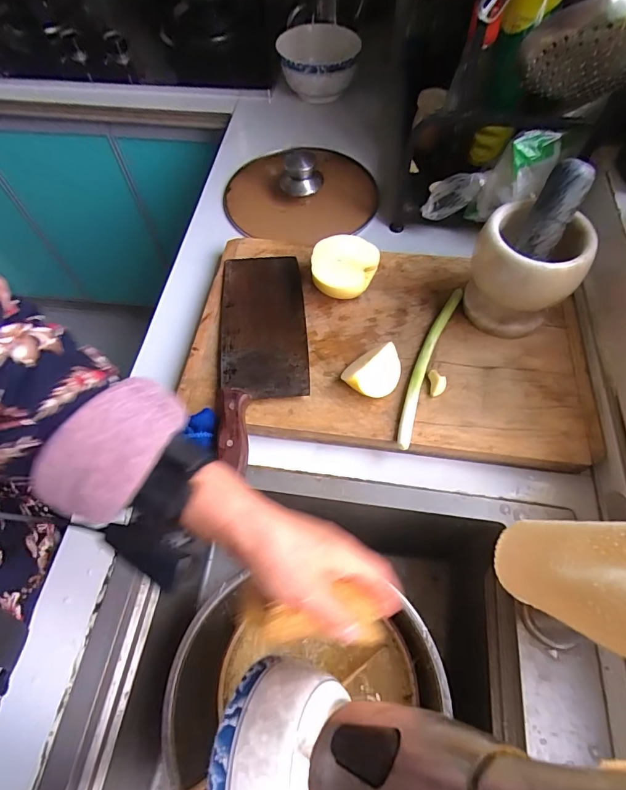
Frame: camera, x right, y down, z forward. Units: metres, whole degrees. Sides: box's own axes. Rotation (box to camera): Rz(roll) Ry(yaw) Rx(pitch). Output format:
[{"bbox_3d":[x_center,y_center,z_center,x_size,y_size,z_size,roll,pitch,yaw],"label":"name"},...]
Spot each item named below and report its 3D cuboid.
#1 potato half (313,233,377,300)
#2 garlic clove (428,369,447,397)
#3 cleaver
[{"bbox_3d":[0.038,-0.149,0.519,0.079,0.057,0.075,9,59,5],"label":"potato half"},{"bbox_3d":[0.138,-0.014,0.466,0.017,0.014,0.031,0,58,-1],"label":"garlic clove"},{"bbox_3d":[-0.058,-0.061,0.487,0.100,0.031,0.298,-3,58,-2],"label":"cleaver"}]

